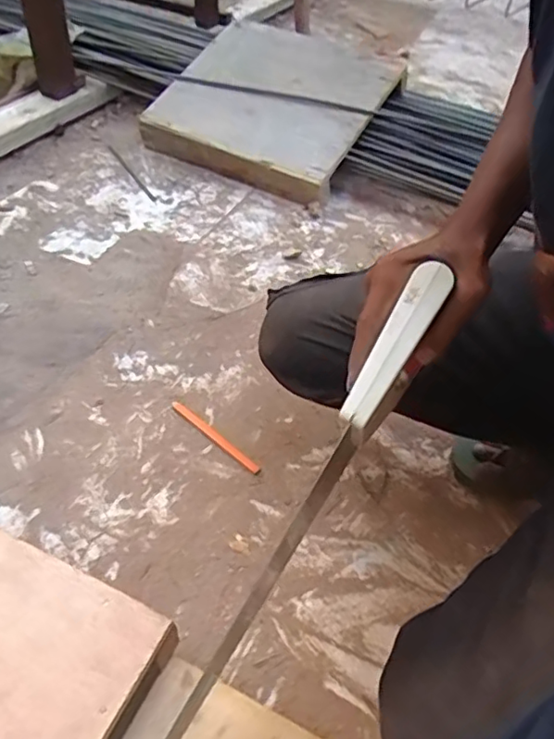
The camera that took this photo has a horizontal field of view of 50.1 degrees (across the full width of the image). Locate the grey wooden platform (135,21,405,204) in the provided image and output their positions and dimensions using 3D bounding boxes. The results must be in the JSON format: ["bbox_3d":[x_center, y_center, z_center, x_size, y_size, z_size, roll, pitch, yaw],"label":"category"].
[{"bbox_3d":[-0.005,-0.590,1.298,0.437,0.064,0.446,24,65,17],"label":"grey wooden platform"}]

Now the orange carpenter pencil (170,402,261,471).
[{"bbox_3d":[-0.081,0.086,0.770,0.154,0.004,0.014,35,53,27],"label":"orange carpenter pencil"}]

